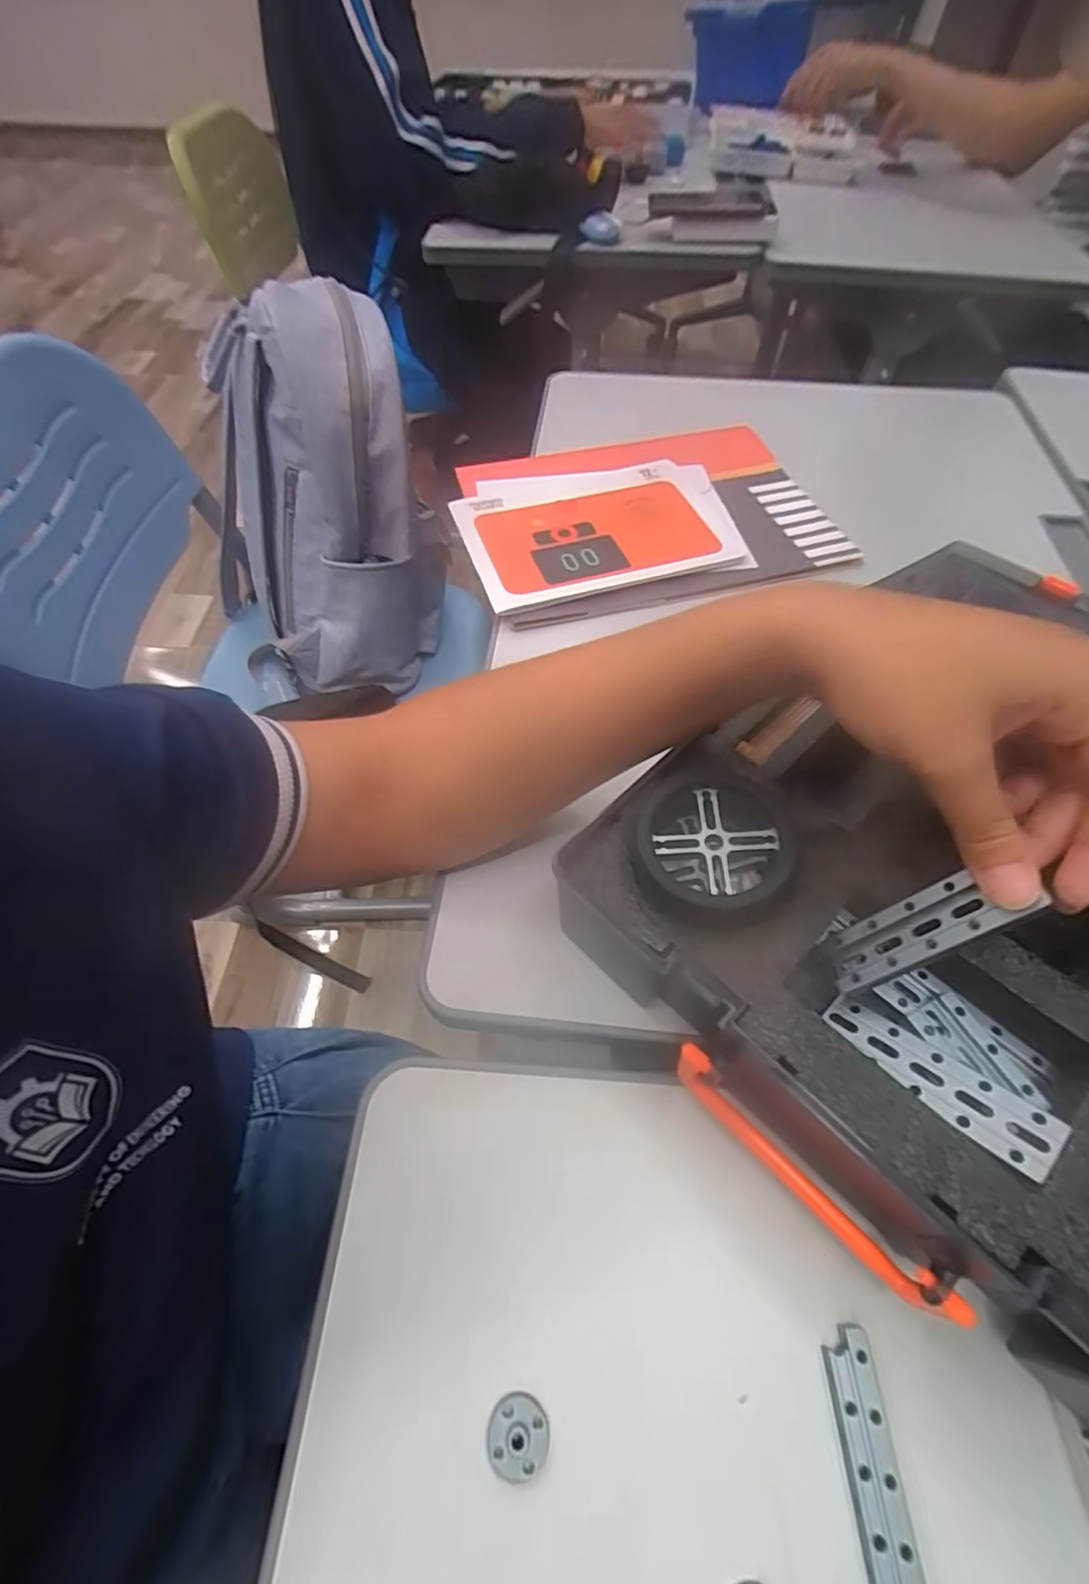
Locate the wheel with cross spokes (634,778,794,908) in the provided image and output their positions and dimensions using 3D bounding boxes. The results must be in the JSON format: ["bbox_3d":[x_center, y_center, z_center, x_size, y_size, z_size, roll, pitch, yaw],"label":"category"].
[{"bbox_3d":[0.073,0.023,0.265,0.064,0.021,0.061,0,57,-1],"label":"wheel with cross spokes"}]

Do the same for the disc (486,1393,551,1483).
[{"bbox_3d":[-0.010,0.230,0.216,0.022,0.009,0.022,-1,55,1],"label":"disc"}]

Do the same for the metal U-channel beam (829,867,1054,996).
[{"bbox_3d":[0.146,0.053,0.234,0.009,0.075,0.024,18,45,-37],"label":"metal U-channel beam"}]

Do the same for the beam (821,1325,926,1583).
[{"bbox_3d":[0.114,0.240,0.207,0.018,0.008,0.084,-2,55,0],"label":"beam"}]

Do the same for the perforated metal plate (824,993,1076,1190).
[{"bbox_3d":[0.144,0.104,0.226,0.023,0.004,0.078,-33,37,-20],"label":"perforated metal plate"}]

